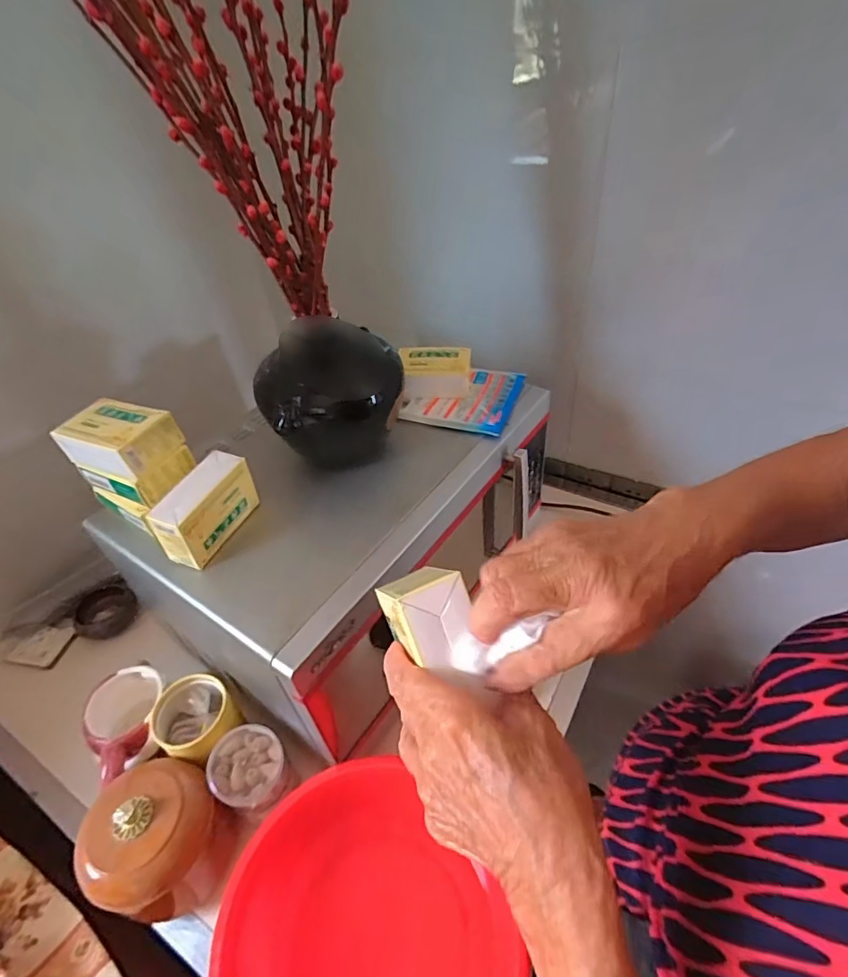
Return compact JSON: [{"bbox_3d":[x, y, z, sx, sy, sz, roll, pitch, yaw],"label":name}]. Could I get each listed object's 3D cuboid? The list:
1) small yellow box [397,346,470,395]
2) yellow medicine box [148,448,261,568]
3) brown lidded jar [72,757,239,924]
[{"bbox_3d":[0.015,-0.161,0.708,0.102,0.046,0.072,-4,43,3],"label":"small yellow box"},{"bbox_3d":[-0.219,0.020,0.518,0.033,0.071,0.104,14,46,21],"label":"yellow medicine box"},{"bbox_3d":[-0.270,0.356,0.526,0.111,0.123,0.125,16,47,23],"label":"brown lidded jar"}]

